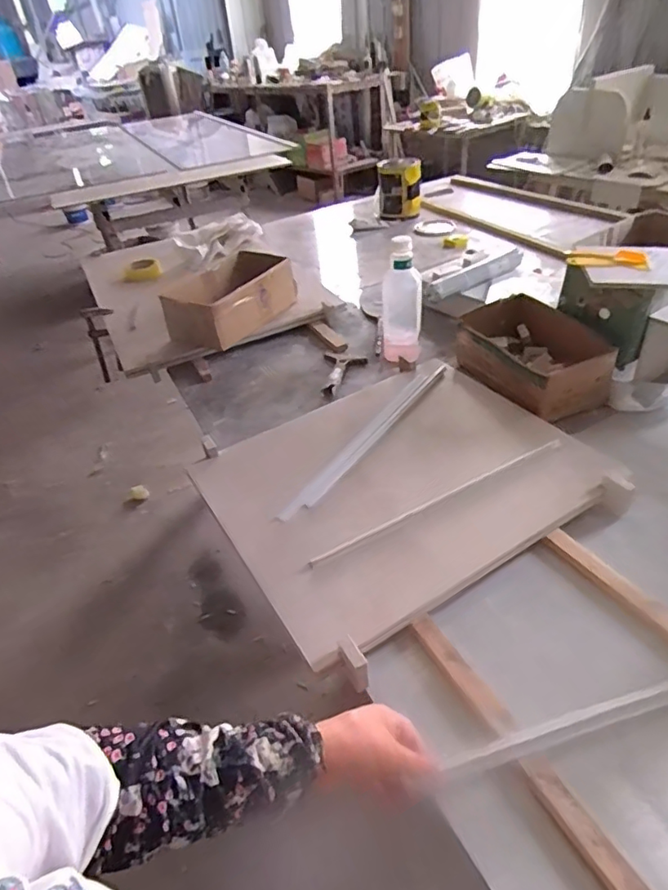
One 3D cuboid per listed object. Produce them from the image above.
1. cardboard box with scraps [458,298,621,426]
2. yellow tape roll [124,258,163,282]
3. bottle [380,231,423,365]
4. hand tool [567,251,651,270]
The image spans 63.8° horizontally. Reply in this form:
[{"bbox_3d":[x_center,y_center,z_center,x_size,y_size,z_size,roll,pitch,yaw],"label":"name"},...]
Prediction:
[{"bbox_3d":[0.361,-0.170,0.989,0.170,0.098,0.270,-18,40,-16],"label":"cardboard box with scraps"},{"bbox_3d":[-0.549,-0.509,1.554,0.098,0.035,0.097,-3,38,3],"label":"yellow tape roll"},{"bbox_3d":[0.137,-0.286,1.082,0.081,0.244,0.069,1,38,8],"label":"bottle"},{"bbox_3d":[0.446,-0.300,0.873,0.121,0.017,0.041,8,40,17],"label":"hand tool"}]

